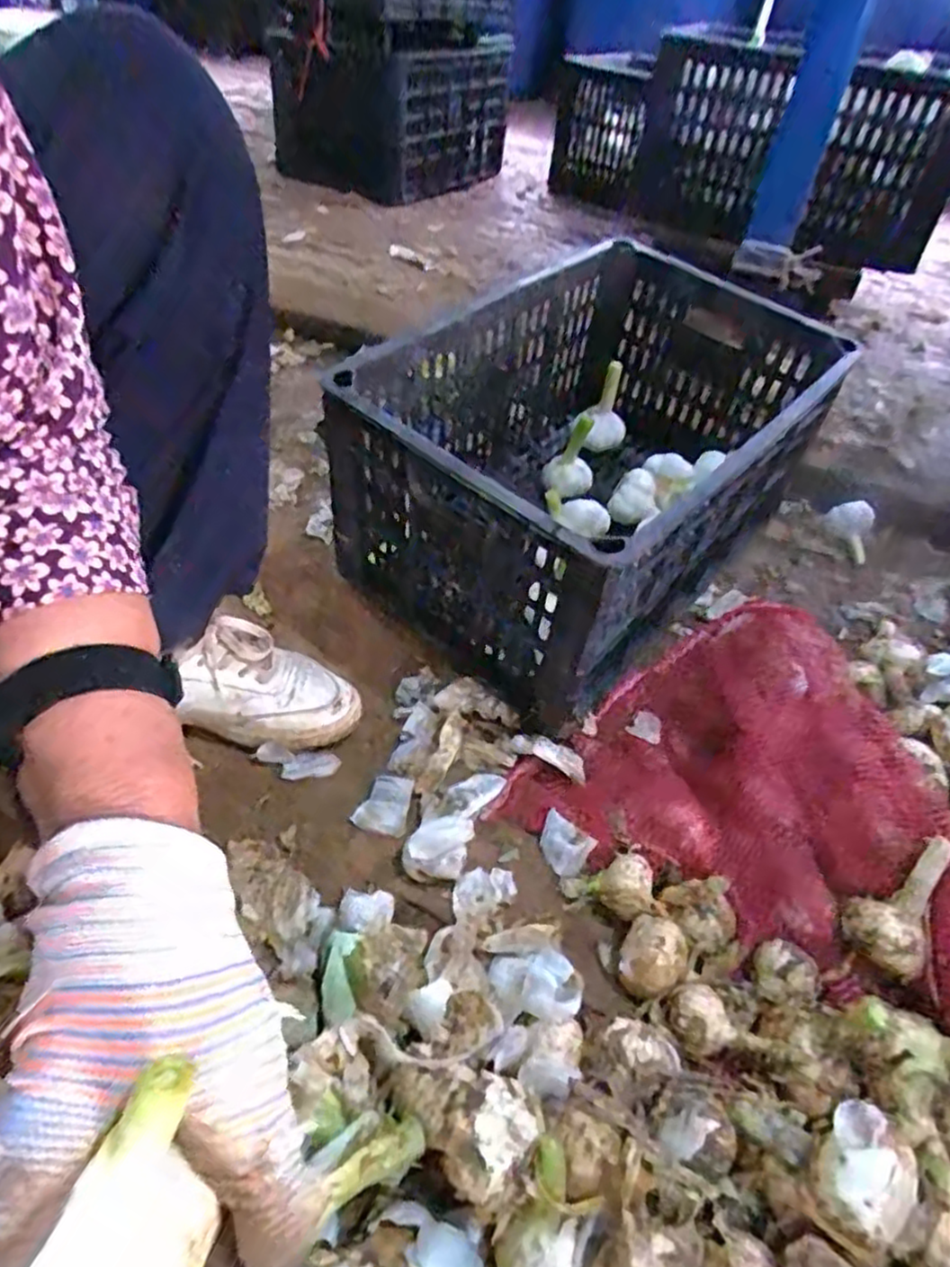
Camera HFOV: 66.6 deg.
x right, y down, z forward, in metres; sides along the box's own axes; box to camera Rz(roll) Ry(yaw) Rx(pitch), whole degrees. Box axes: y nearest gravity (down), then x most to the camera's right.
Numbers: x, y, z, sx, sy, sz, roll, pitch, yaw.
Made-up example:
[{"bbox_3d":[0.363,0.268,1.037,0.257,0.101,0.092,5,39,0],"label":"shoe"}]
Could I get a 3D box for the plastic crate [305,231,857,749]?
[{"bbox_3d":[0.121,-0.180,0.729,0.295,0.233,0.459,33,51,24],"label":"plastic crate"}]

